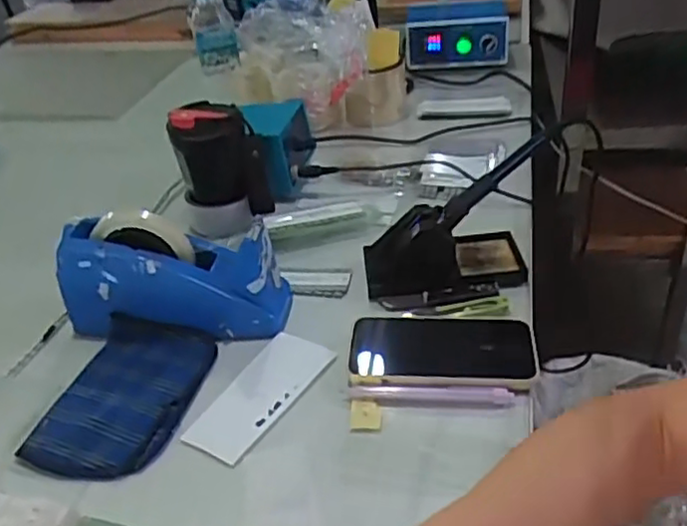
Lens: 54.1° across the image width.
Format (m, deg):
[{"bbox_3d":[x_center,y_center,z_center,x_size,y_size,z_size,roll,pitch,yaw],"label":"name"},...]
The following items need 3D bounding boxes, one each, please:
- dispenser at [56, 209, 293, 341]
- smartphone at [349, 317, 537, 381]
[{"bbox_3d":[-0.159,0.016,0.639,0.216,0.128,0.068,7,35,-2],"label":"dispenser"},{"bbox_3d":[0.085,0.075,0.593,0.160,0.013,0.080,0,36,9],"label":"smartphone"}]

